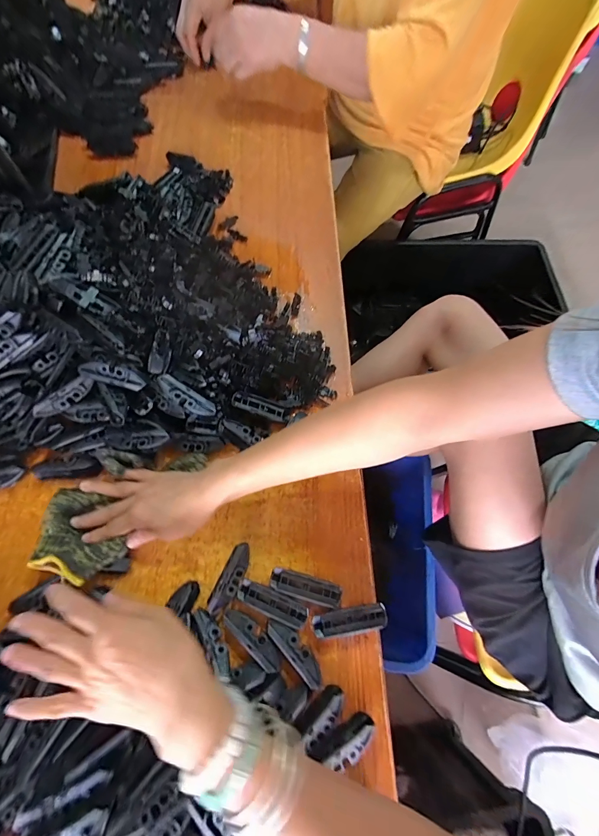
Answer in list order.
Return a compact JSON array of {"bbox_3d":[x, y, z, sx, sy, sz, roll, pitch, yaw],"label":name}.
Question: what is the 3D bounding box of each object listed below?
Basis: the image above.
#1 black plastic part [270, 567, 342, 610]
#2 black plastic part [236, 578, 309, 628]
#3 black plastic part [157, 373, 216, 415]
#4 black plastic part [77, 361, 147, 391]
[{"bbox_3d":[0.006,0.173,0.361,0.071,0.019,0.022,16,68,5],"label":"black plastic part"},{"bbox_3d":[-0.027,0.185,0.352,0.071,0.011,0.021,23,68,8],"label":"black plastic part"},{"bbox_3d":[-0.126,-0.023,0.393,0.068,0.009,0.021,35,69,-10],"label":"black plastic part"},{"bbox_3d":[-0.203,-0.047,0.384,0.070,0.012,0.021,13,94,-5],"label":"black plastic part"}]

